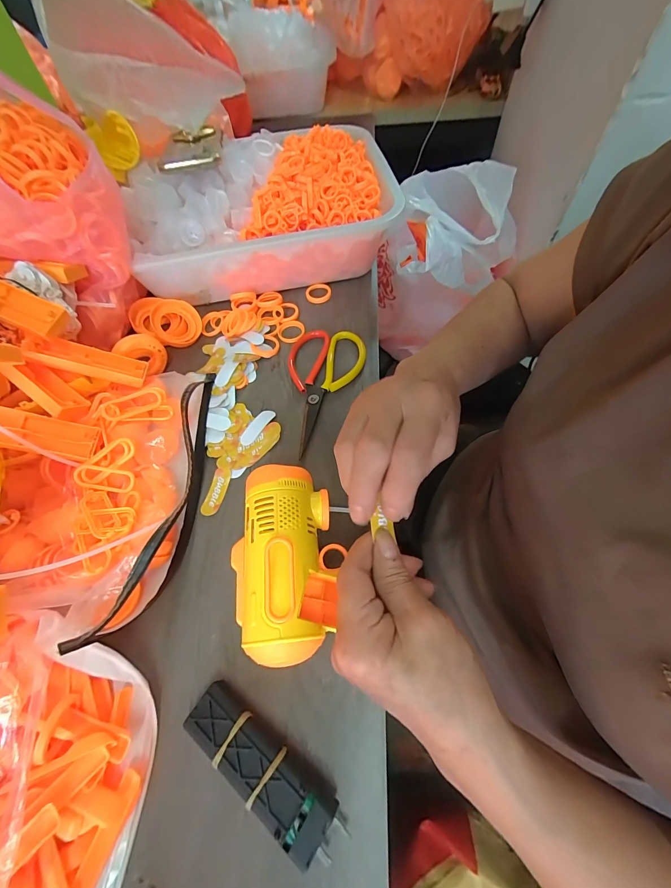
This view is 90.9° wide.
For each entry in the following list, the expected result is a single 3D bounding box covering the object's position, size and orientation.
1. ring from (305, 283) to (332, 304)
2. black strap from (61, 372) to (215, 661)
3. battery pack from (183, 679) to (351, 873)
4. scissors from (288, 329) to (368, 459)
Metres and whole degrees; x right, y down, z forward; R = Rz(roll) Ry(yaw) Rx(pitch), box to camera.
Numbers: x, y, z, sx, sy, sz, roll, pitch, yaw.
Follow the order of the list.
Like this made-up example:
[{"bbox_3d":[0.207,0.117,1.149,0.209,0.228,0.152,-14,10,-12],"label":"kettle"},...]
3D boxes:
[{"bbox_3d":[-0.024,-0.211,0.462,0.036,0.009,0.036,-2,61,3],"label":"ring"},{"bbox_3d":[-0.150,0.033,0.300,0.042,0.052,0.261,0,61,5],"label":"black strap"},{"bbox_3d":[-0.048,0.211,0.215,0.116,0.024,0.032,30,67,19],"label":"battery pack"},{"bbox_3d":[-0.021,-0.066,0.375,0.087,0.010,0.167,11,62,10],"label":"scissors"}]

